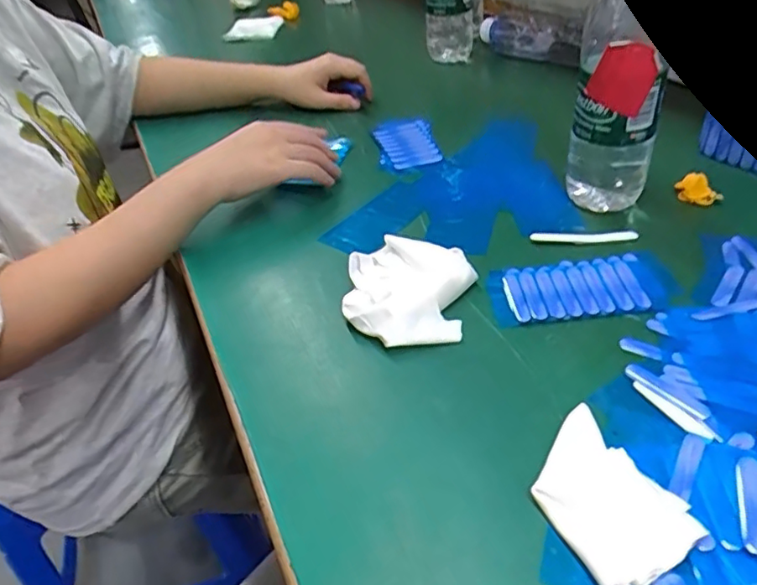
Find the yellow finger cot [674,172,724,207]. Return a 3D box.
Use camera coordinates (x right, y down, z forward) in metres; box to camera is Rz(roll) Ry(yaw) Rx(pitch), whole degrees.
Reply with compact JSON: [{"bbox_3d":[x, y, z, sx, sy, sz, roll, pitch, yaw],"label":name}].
[{"bbox_3d":[0.271,-0.088,0.491,0.036,0.023,0.018,15,45,26],"label":"yellow finger cot"}]

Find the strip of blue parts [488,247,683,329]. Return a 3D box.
[{"bbox_3d":[0.148,-0.005,0.420,0.132,0.004,0.065,-9,39,-2],"label":"strip of blue parts"}]

